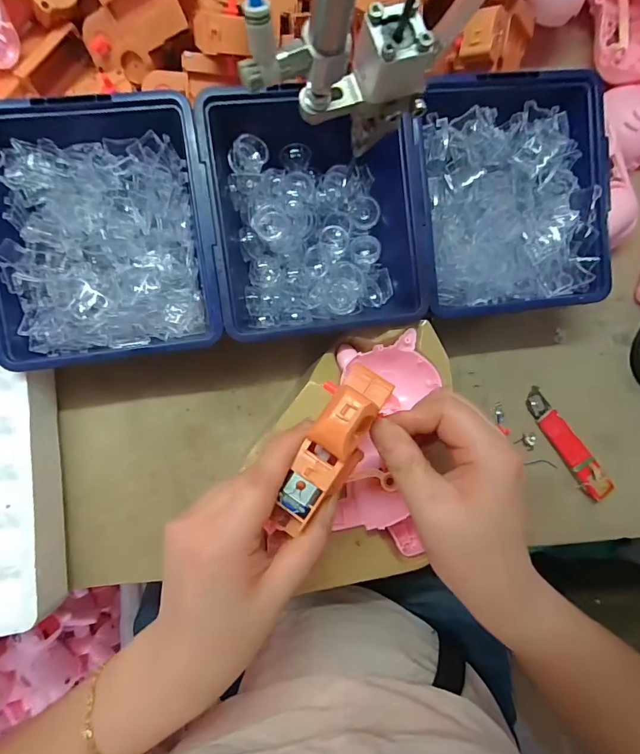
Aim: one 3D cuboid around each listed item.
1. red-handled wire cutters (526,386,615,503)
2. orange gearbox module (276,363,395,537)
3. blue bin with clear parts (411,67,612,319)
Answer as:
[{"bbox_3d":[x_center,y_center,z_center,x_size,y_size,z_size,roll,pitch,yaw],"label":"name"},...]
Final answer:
[{"bbox_3d":[0.210,0.056,0.342,0.023,0.008,0.103,-33,90,-7],"label":"red-handled wire cutters"},{"bbox_3d":[0.006,0.034,0.199,0.028,0.026,0.083,29,89,-3],"label":"orange gearbox module"},{"bbox_3d":[0.145,-0.136,0.317,0.126,0.062,0.170,-4,87,-6],"label":"blue bin with clear parts"}]

